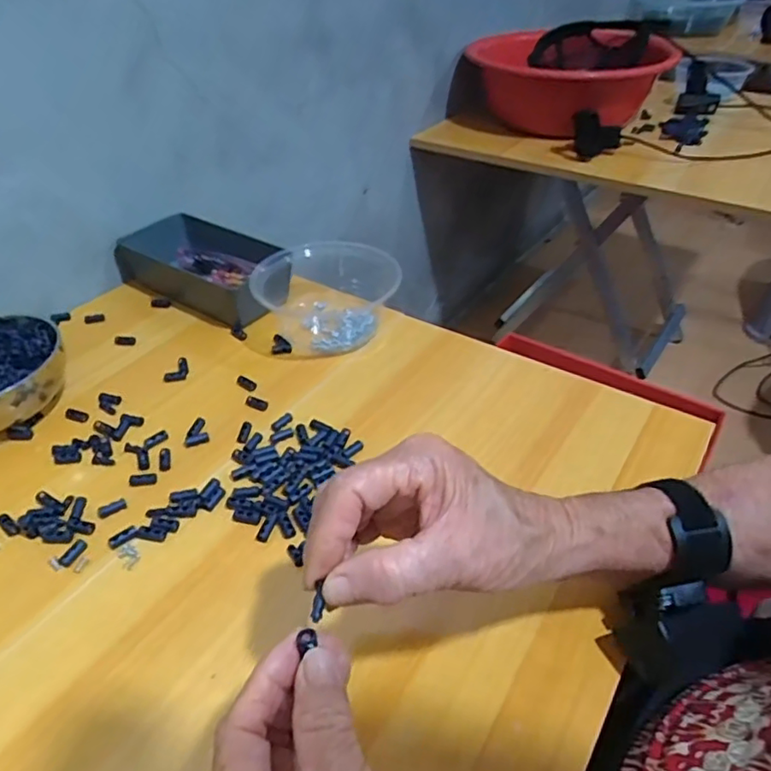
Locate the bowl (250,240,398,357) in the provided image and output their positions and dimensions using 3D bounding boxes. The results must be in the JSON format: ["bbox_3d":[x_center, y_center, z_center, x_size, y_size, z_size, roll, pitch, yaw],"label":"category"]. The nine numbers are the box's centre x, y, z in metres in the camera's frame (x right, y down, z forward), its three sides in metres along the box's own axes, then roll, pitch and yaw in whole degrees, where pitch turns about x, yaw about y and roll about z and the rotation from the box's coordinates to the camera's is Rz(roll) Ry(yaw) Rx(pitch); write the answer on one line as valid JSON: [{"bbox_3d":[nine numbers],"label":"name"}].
[{"bbox_3d":[-0.066,-0.093,0.591,0.126,0.060,0.121,0,40,0],"label":"bowl"}]

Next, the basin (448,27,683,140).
[{"bbox_3d":[0.306,-0.540,1.070,0.332,0.128,0.363,0,40,0],"label":"basin"}]

